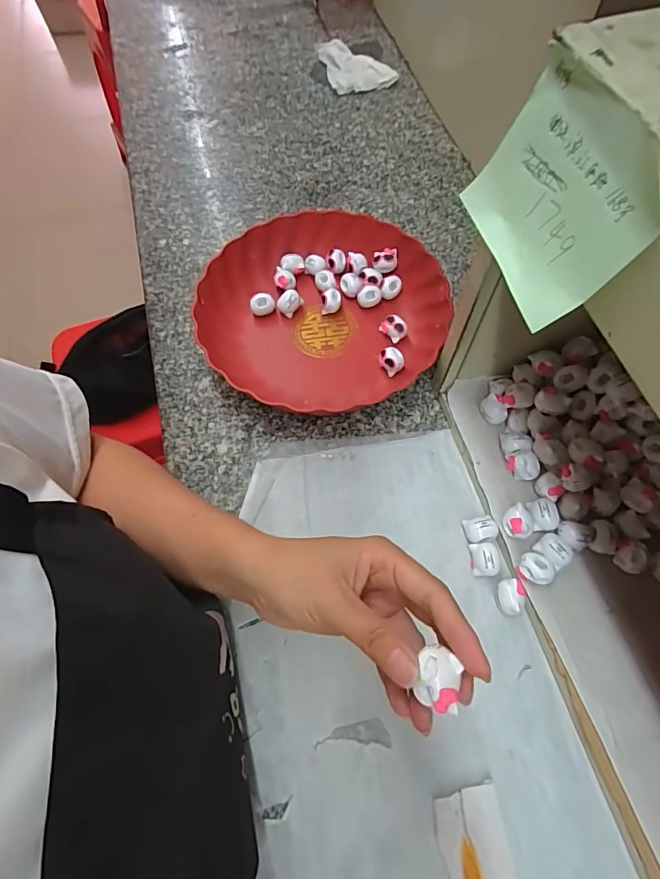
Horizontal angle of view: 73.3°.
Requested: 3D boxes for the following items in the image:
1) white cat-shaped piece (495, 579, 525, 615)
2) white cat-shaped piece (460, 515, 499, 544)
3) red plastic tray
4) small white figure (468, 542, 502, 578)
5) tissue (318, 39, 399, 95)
[{"bbox_3d":[0.137,0.121,0.339,0.020,0.017,0.024,-8,64,-1],"label":"white cat-shaped piece"},{"bbox_3d":[0.123,0.074,0.362,0.024,0.016,0.020,-10,64,-2],"label":"white cat-shaped piece"},{"bbox_3d":[-0.006,-0.132,0.451,0.242,0.046,0.227,10,65,7],"label":"red plastic tray"},{"bbox_3d":[0.123,0.095,0.351,0.021,0.016,0.025,-6,64,0],"label":"small white figure"},{"bbox_3d":[0.041,-0.561,0.663,0.096,0.030,0.105,-13,65,-3],"label":"tissue"}]

